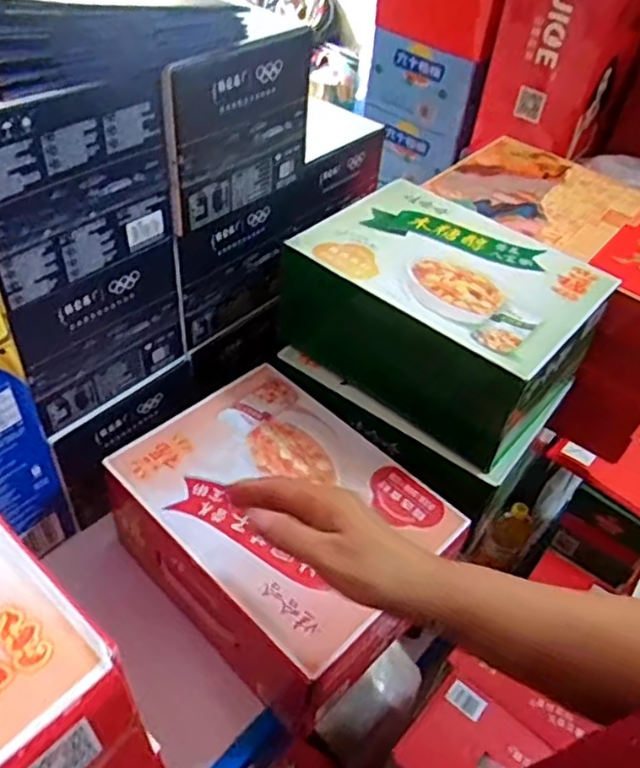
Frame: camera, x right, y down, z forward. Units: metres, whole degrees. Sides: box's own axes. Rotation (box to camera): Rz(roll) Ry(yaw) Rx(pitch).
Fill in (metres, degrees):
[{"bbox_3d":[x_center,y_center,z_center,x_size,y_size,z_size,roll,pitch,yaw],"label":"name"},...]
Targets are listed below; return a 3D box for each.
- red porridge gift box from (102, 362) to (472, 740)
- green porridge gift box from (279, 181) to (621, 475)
[{"bbox_3d":[-0.037,0.133,0.629,0.267,0.111,0.208,34,51,27],"label":"red porridge gift box"},{"bbox_3d":[0.125,-0.076,0.694,0.277,0.136,0.231,35,51,27],"label":"green porridge gift box"}]

